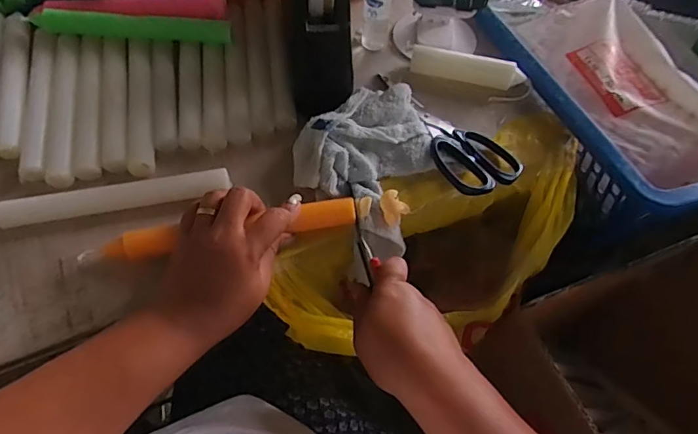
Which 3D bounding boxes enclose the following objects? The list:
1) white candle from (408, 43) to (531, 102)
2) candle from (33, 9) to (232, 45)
[{"bbox_3d":[0.129,-0.152,0.504,0.126,0.029,0.030,15,59,6],"label":"white candle"},{"bbox_3d":[-0.225,-0.201,0.503,0.207,0.019,0.027,5,59,0],"label":"candle"}]

